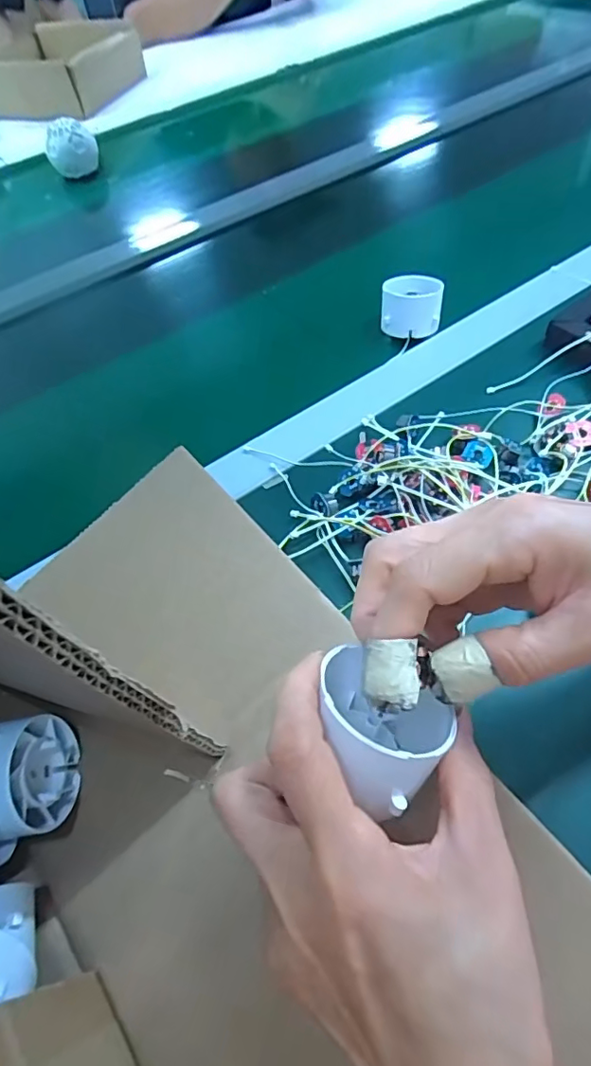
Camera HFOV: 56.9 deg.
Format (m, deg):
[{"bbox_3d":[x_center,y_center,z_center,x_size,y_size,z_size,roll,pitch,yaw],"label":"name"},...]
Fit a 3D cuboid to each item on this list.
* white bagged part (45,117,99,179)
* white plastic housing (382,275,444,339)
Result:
[{"bbox_3d":[-0.286,-0.494,0.701,0.062,0.052,0.051,-22,57,-9],"label":"white bagged part"},{"bbox_3d":[0.099,-0.195,0.465,0.048,0.034,0.053,7,58,10],"label":"white plastic housing"}]

